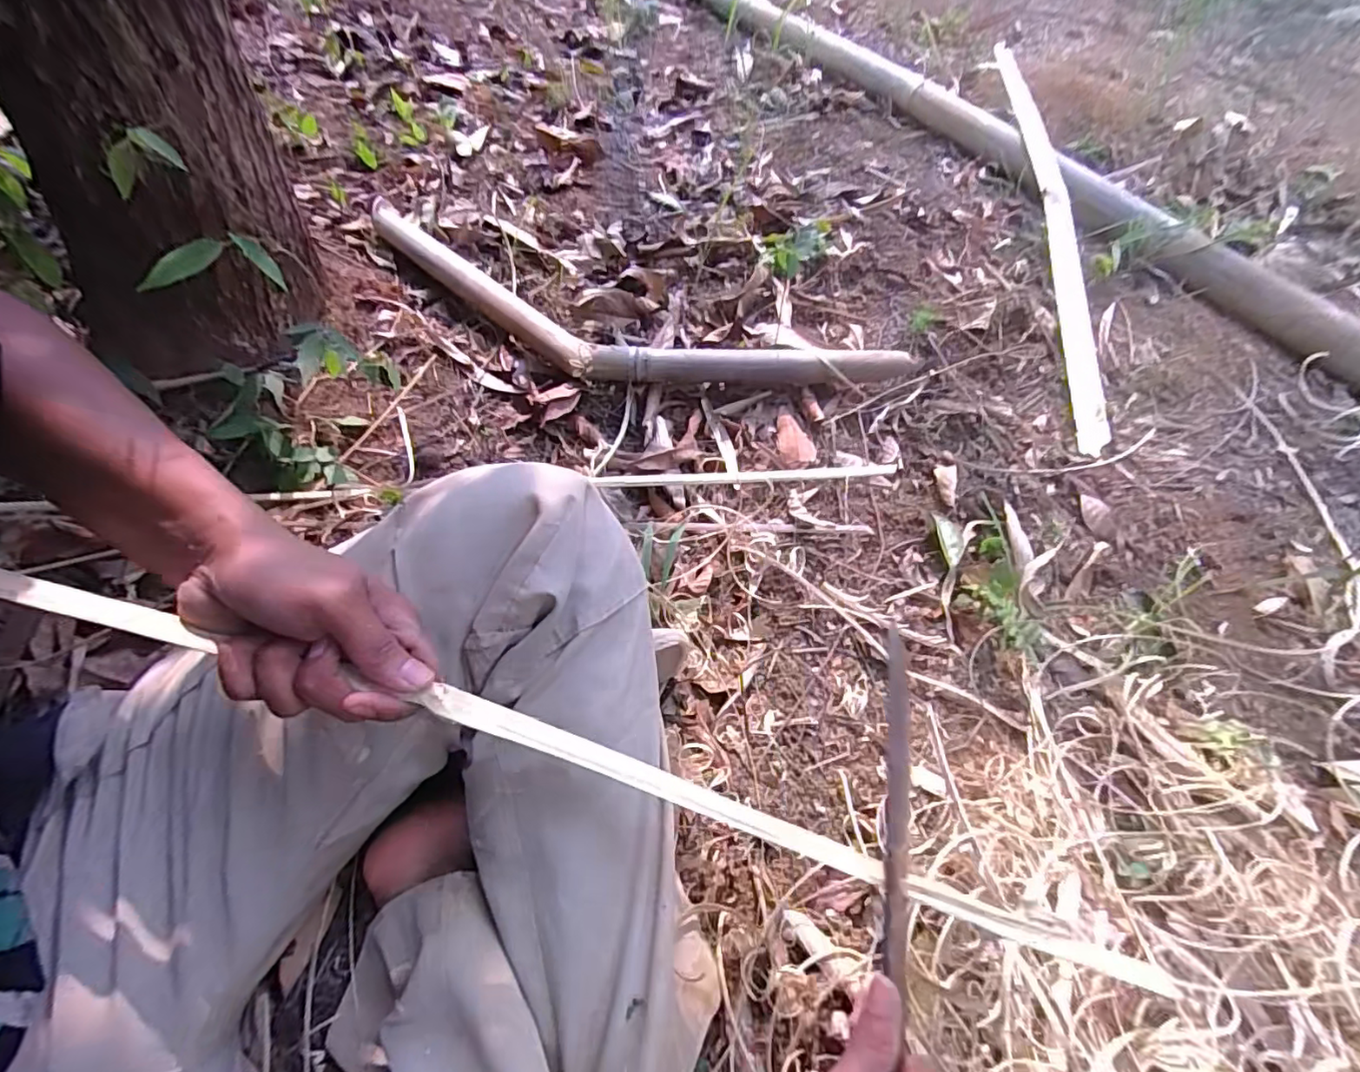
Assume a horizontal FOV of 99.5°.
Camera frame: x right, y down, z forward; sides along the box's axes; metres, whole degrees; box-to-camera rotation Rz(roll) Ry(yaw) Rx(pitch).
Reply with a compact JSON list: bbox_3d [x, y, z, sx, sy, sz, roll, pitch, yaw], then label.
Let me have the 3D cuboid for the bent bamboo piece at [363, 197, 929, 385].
[{"bbox_3d":[-0.118,-0.288,0.765,0.815,0.050,0.211,20,57,11],"label":"bent bamboo piece"}]

